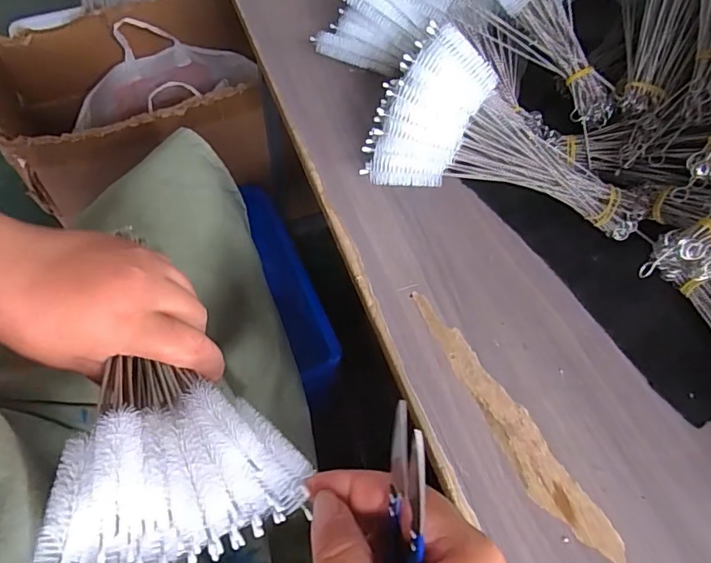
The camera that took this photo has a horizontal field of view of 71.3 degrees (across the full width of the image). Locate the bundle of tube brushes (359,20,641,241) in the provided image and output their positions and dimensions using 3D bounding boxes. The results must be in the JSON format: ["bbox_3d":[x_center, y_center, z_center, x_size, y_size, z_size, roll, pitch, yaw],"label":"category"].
[{"bbox_3d":[0.112,-0.099,0.366,0.206,0.100,0.074,20,58,-14],"label":"bundle of tube brushes"}]

